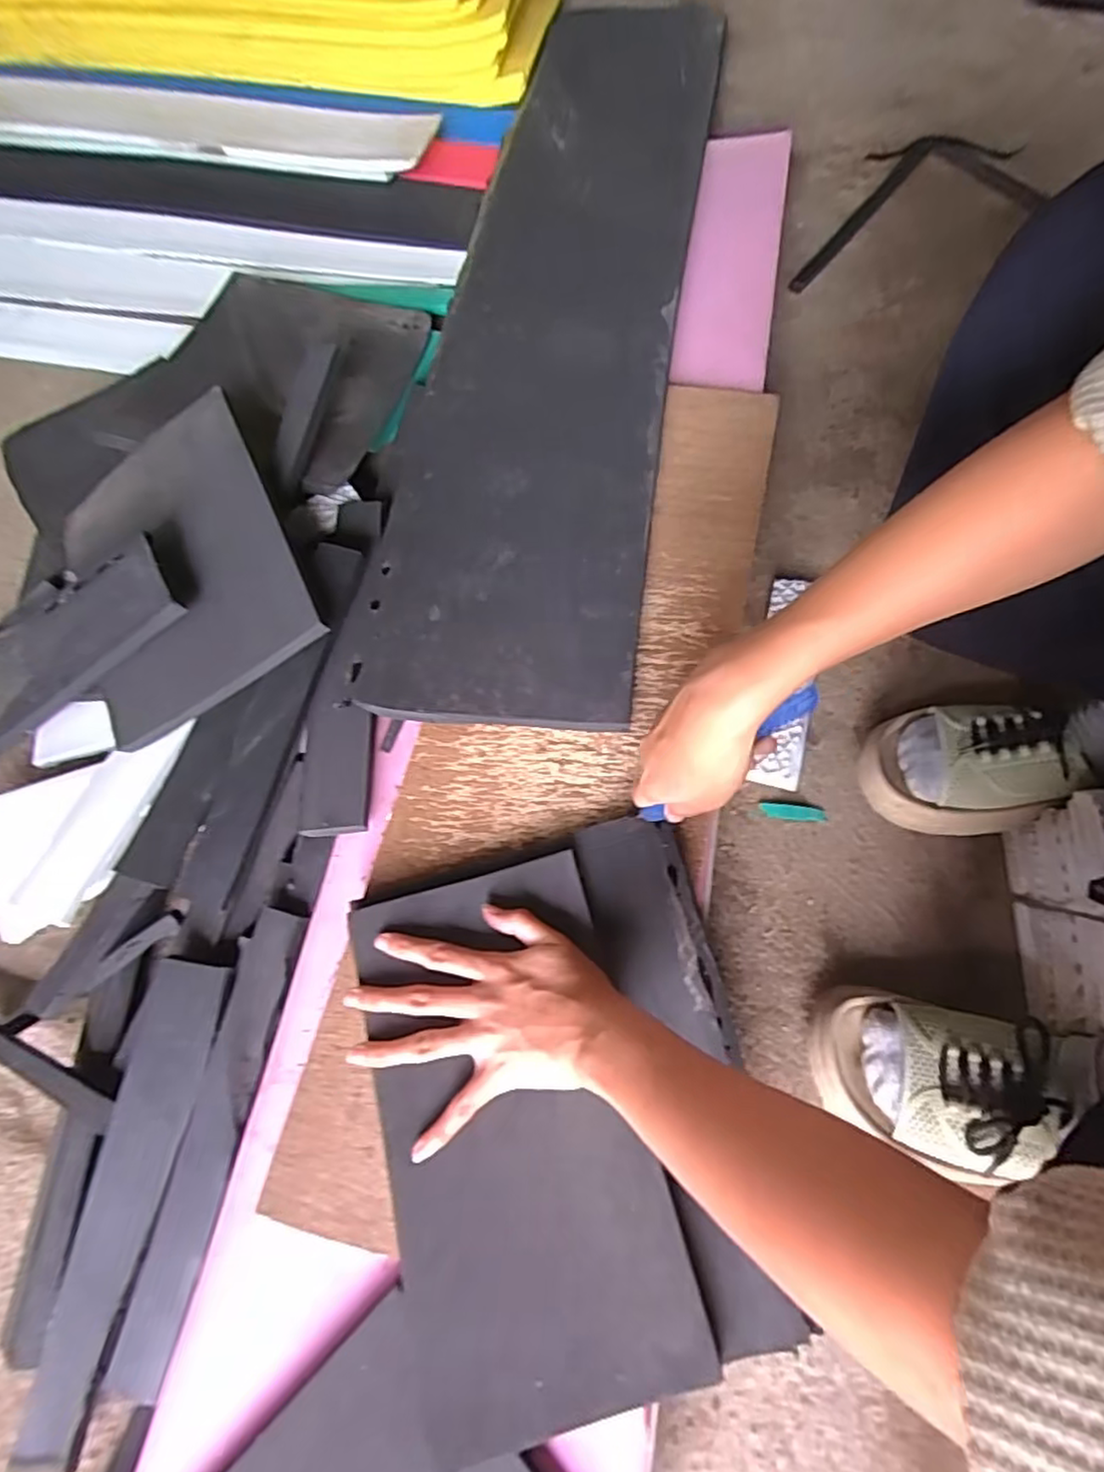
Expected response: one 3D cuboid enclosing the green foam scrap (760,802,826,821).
[{"bbox_3d":[0.197,0.061,0.549,0.051,0.004,0.012,4,70,2],"label":"green foam scrap"}]

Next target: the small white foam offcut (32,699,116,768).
[{"bbox_3d":[-0.388,-0.003,0.545,0.075,0.009,0.044,-14,87,7],"label":"small white foam offcut"}]

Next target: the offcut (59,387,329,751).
[{"bbox_3d":[-0.303,-0.139,0.538,0.188,0.014,0.253,-30,74,9],"label":"offcut"}]

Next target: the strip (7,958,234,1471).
[{"bbox_3d":[-0.271,0.289,0.426,0.052,0.009,0.278,11,76,-2],"label":"strip"}]

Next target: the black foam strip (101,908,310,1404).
[{"bbox_3d":[-0.223,0.263,0.444,0.041,0.010,0.287,10,74,7],"label":"black foam strip"}]

